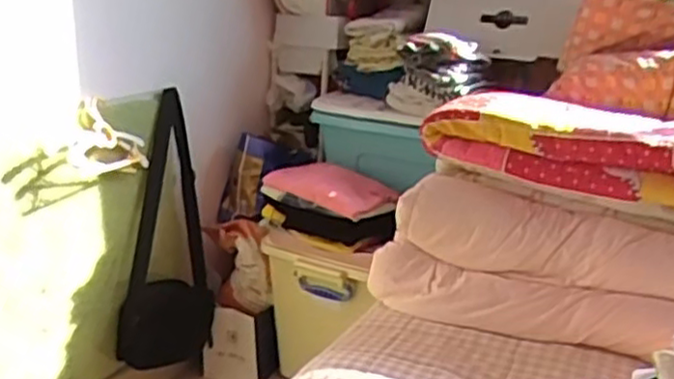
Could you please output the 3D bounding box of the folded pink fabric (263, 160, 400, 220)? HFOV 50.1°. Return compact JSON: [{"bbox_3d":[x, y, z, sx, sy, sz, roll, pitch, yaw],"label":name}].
[{"bbox_3d":[-0.005,-0.005,1.723,0.279,0.071,0.194,12,19,31],"label":"folded pink fabric"}]

